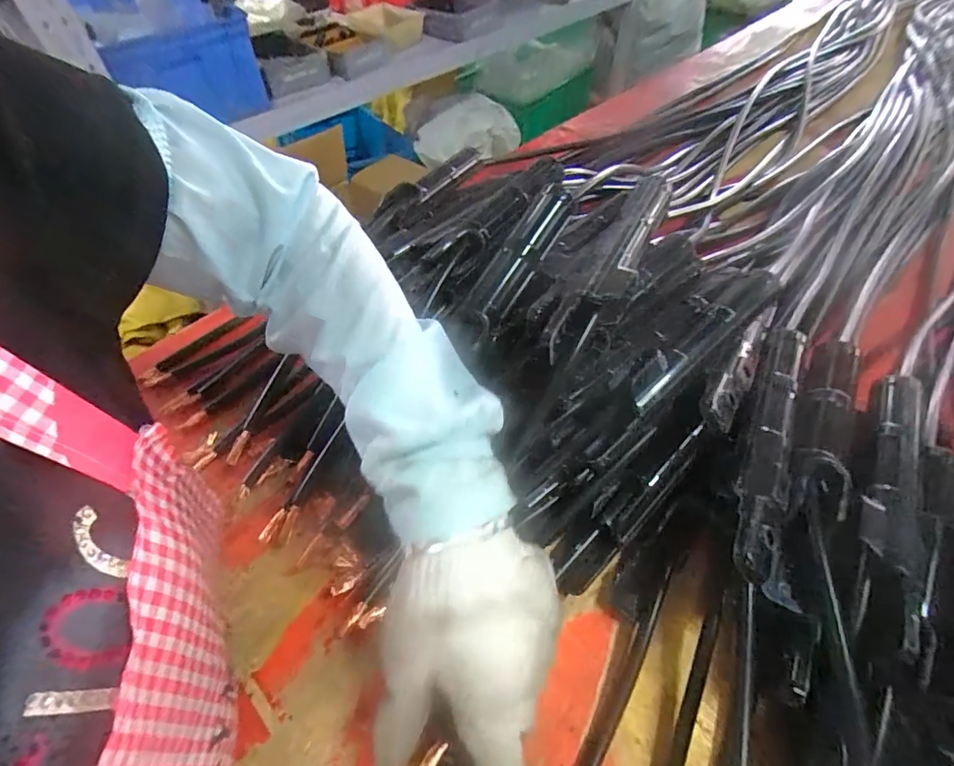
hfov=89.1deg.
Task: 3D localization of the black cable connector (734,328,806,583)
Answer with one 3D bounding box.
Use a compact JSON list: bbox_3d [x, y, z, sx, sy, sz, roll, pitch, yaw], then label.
[{"bbox_3d":[0.181,0.029,0.298,0.025,0.015,0.189,21,55,17],"label":"black cable connector"}]

